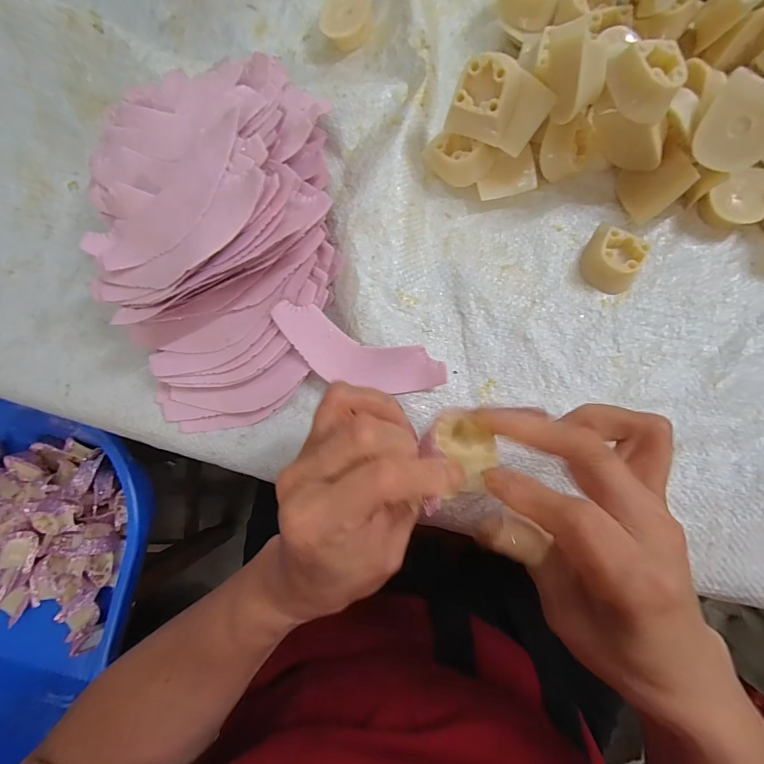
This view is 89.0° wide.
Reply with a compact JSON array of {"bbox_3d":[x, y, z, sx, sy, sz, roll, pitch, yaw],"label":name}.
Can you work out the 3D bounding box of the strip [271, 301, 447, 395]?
[{"bbox_3d":[-0.016,-0.018,0.248,0.112,0.009,0.037,19,83,6],"label":"strip"}]

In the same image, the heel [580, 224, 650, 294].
[{"bbox_3d":[0.156,-0.083,0.262,0.034,0.017,0.038,24,84,6],"label":"heel"}]

